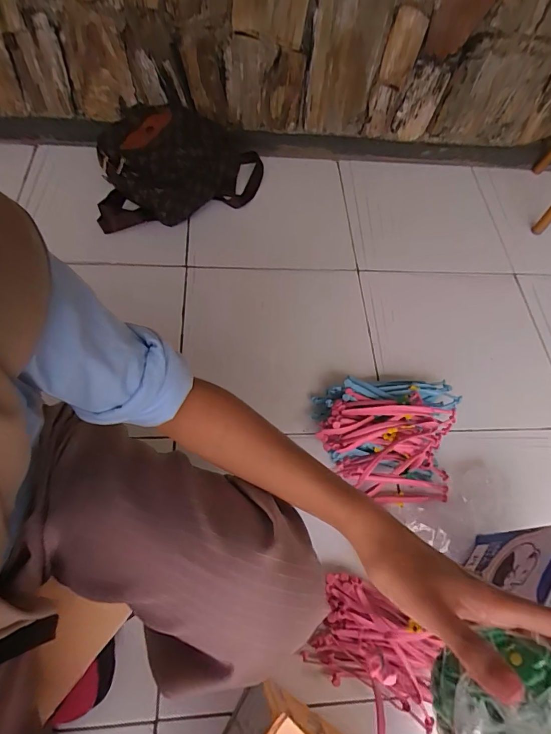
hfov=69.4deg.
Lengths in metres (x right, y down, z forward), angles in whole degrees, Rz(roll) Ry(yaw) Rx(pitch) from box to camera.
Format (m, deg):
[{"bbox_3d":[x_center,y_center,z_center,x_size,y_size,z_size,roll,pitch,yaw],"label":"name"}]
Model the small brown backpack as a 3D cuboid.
[{"bbox_3d":[-0.221,-0.472,0.946,0.381,0.165,0.286,-3,63,-7],"label":"small brown backpack"}]

